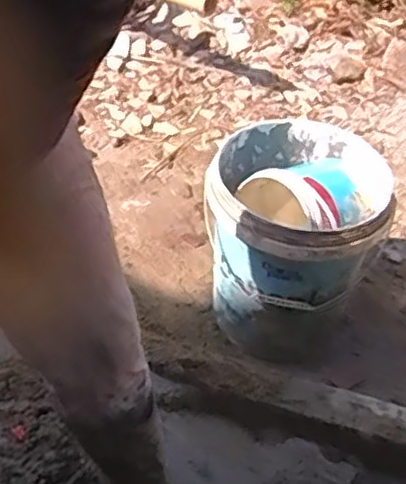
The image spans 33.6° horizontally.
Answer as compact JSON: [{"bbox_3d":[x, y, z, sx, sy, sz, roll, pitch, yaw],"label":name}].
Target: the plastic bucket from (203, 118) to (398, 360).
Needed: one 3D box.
[{"bbox_3d":[0.156,0.000,1.243,0.288,0.367,0.307,2,46,-2],"label":"plastic bucket"}]

